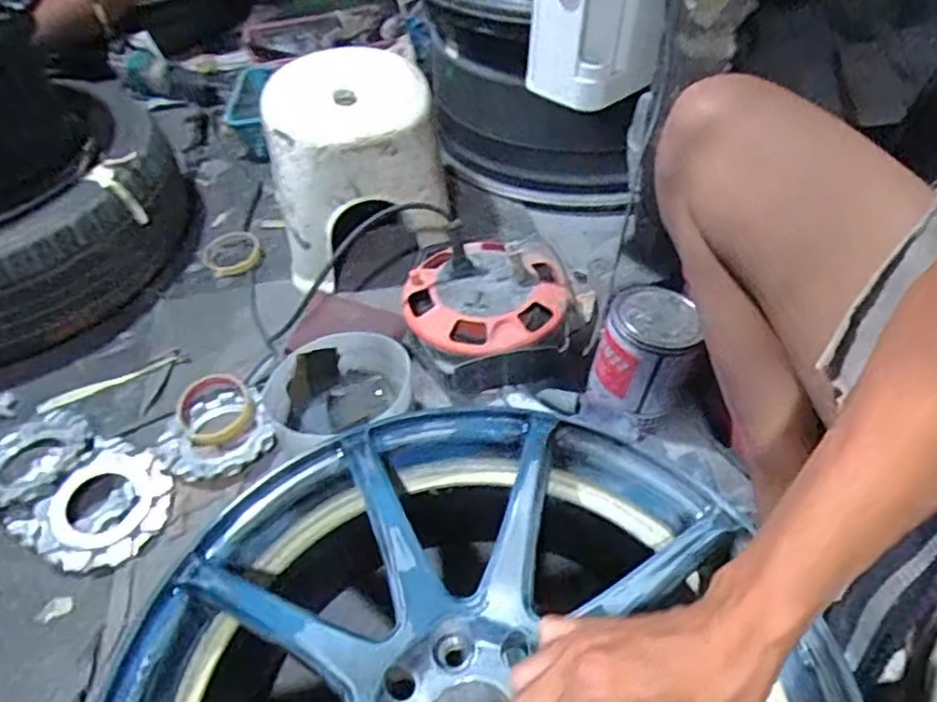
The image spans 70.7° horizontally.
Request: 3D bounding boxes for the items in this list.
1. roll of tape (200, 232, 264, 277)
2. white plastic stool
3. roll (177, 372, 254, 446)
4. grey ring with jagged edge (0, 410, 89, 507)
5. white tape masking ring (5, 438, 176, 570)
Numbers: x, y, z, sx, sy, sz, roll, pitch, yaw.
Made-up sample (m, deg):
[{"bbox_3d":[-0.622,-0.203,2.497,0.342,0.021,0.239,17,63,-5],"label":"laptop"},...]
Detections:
[{"bbox_3d":[-0.363,-0.150,1.014,0.086,0.025,0.095,-24,51,-20],"label":"roll of tape"},{"bbox_3d":[-0.167,-0.275,0.949,0.216,0.226,0.240,-13,47,-9],"label":"white plastic stool"},{"bbox_3d":[-0.305,0.066,0.796,0.084,0.028,0.090,0,47,0],"label":"roll"},{"bbox_3d":[-0.507,0.119,0.755,0.135,0.032,0.129,0,47,0],"label":"grey ring with jagged edge"},{"bbox_3d":[-0.396,0.162,0.713,0.143,0.022,0.139,0,47,0],"label":"white tape masking ring"}]

